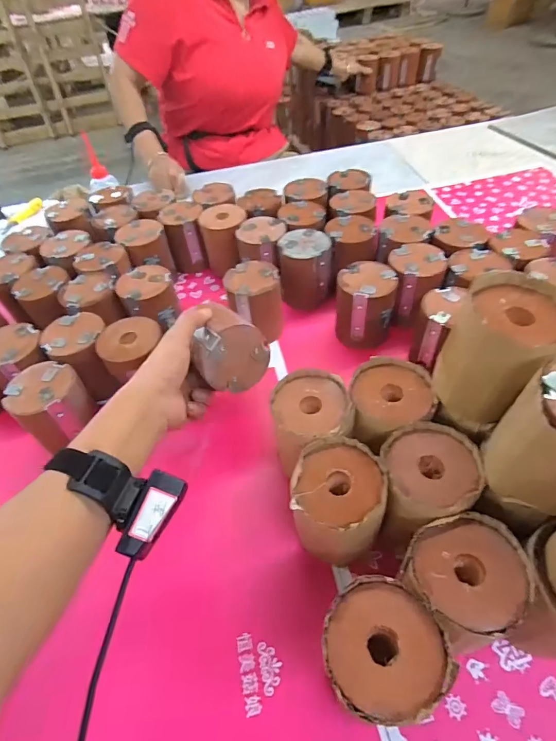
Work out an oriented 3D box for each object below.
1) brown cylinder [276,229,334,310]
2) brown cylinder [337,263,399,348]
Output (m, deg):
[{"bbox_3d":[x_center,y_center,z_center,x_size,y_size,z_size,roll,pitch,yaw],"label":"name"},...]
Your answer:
[{"bbox_3d":[0.043,-0.161,0.639,0.077,0.094,0.076,3,51,7],"label":"brown cylinder"},{"bbox_3d":[0.123,-0.093,0.574,0.078,0.092,0.079,0,50,5],"label":"brown cylinder"}]

